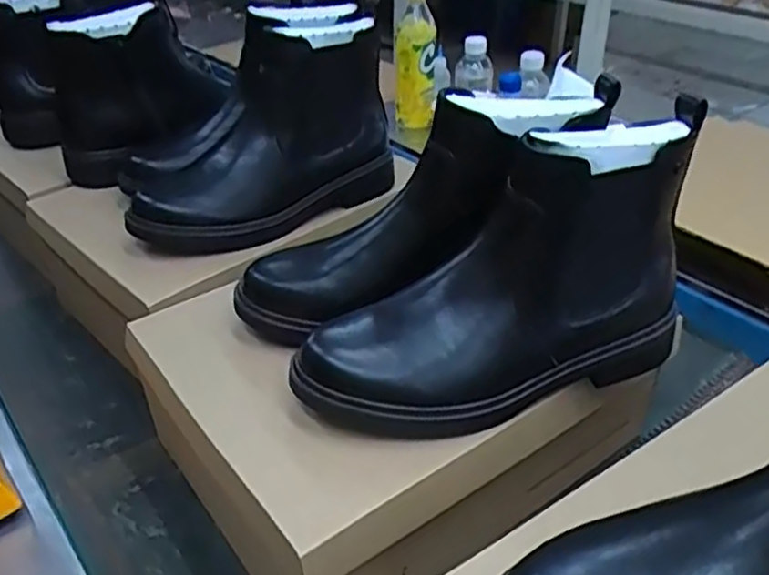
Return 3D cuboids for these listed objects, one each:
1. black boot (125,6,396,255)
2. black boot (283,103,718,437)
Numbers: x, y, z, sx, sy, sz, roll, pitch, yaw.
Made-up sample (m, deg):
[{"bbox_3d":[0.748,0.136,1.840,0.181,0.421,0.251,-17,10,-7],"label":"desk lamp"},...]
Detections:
[{"bbox_3d":[-0.125,-0.150,0.665,0.252,0.158,0.132,-25,39,-31],"label":"black boot"},{"bbox_3d":[0.066,-0.004,0.455,0.251,0.164,0.103,-14,35,-18],"label":"black boot"}]

